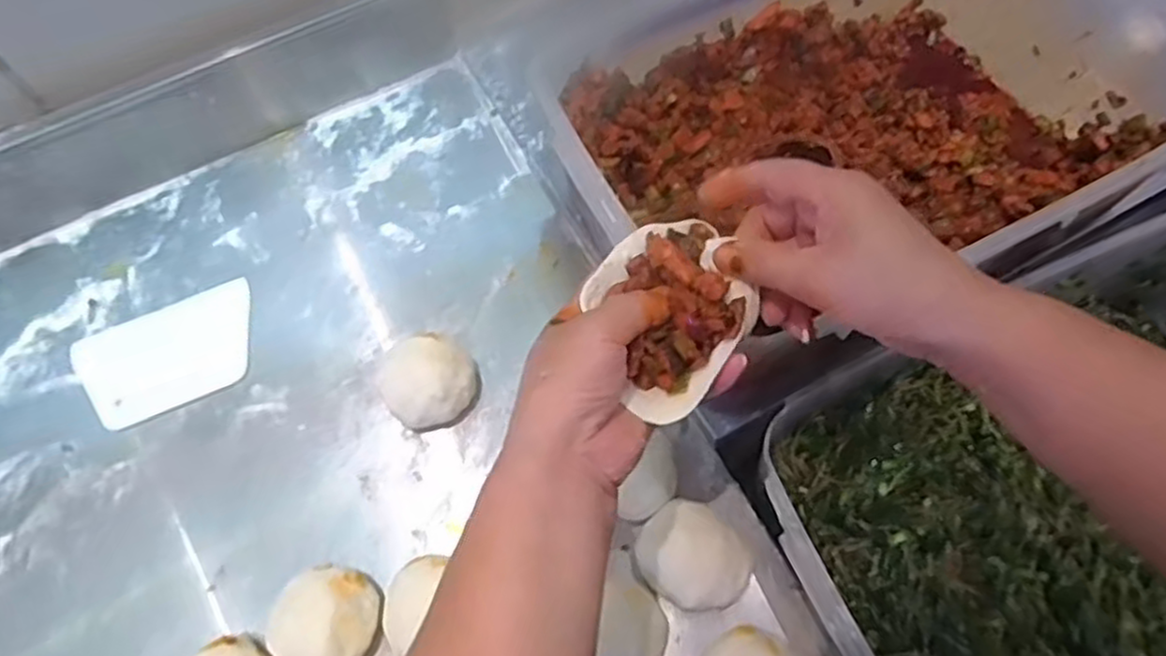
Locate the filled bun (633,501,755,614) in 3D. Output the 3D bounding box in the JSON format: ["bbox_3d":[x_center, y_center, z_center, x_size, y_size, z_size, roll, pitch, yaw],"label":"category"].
[{"bbox_3d":[0.076,0.156,0.504,0.079,0.045,0.065,41,73,20],"label":"filled bun"}]

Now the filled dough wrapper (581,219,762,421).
[{"bbox_3d":[0.045,-0.008,0.365,0.073,0.031,0.086,-25,66,-9],"label":"filled dough wrapper"}]

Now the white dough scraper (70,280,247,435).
[{"bbox_3d":[-0.343,0.022,0.610,0.143,0.004,0.095,-21,65,-7],"label":"white dough scraper"}]

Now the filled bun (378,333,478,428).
[{"bbox_3d":[-0.117,0.044,0.565,0.069,0.042,0.064,-1,64,3],"label":"filled bun"}]

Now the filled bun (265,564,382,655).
[{"bbox_3d":[-0.174,0.201,0.497,0.067,0.044,0.072,24,68,14],"label":"filled bun"}]

